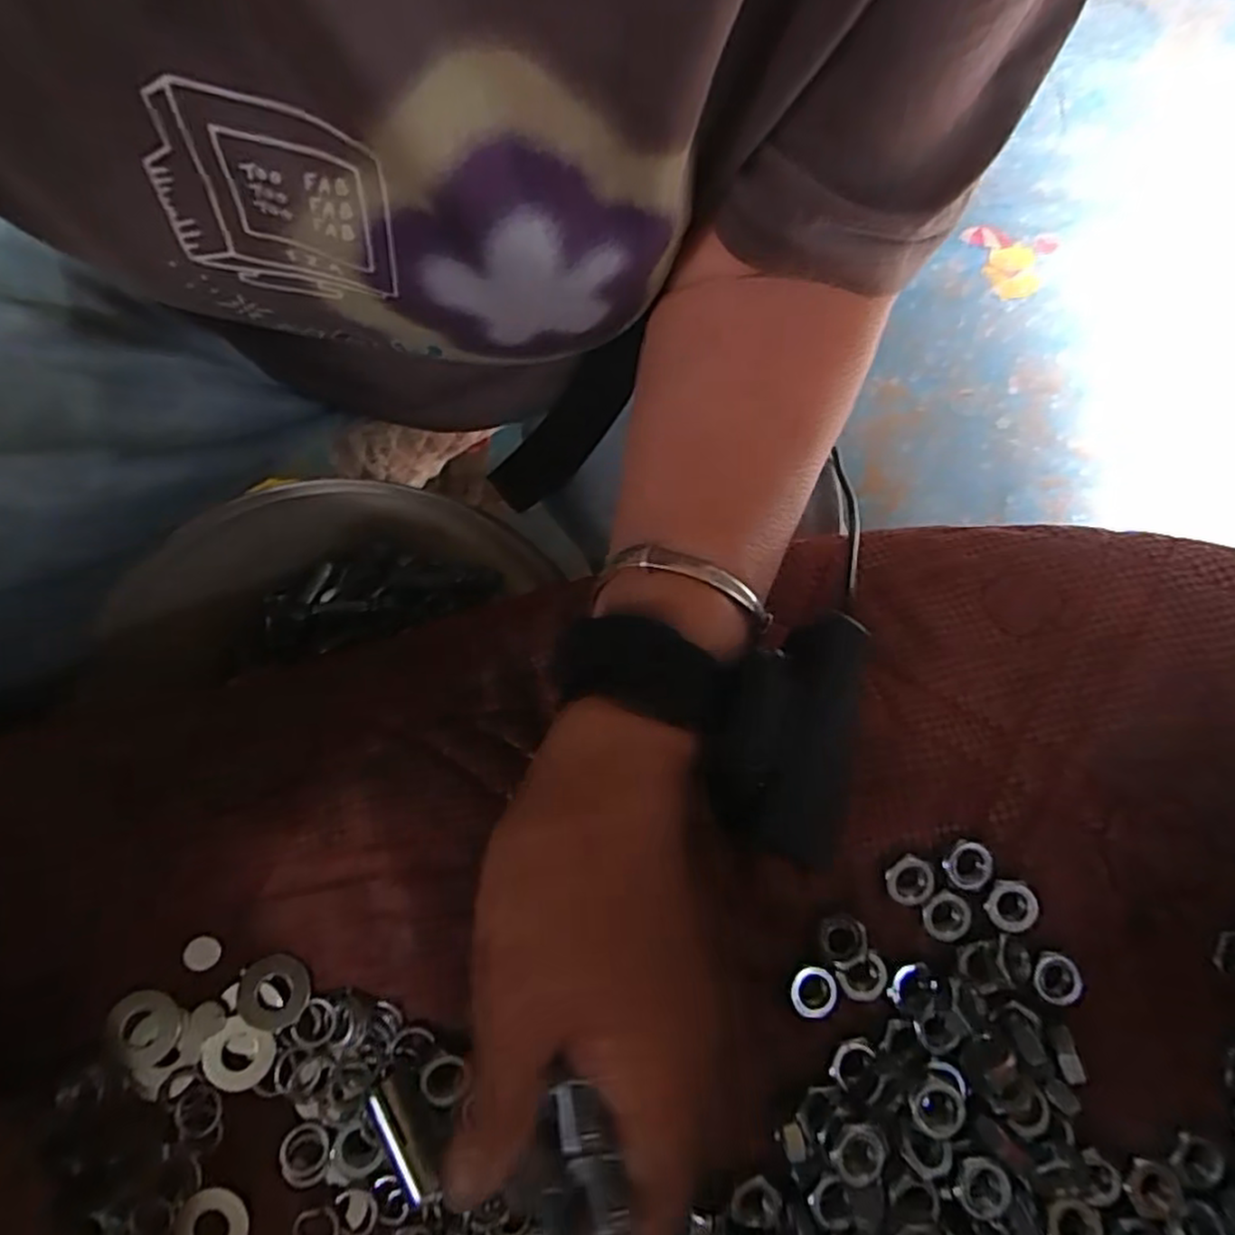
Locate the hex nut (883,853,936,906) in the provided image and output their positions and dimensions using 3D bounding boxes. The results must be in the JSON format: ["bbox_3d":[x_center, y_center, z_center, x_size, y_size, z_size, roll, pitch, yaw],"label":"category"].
[{"bbox_3d":[0.097,0.087,0.230,0.015,0.004,0.015,-39,85,-11],"label":"hex nut"}]

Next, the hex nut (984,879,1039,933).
[{"bbox_3d":[0.130,0.095,0.230,0.017,0.004,0.016,12,79,-3],"label":"hex nut"}]

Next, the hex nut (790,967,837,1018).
[{"bbox_3d":[0.064,0.122,0.228,0.015,0.004,0.015,28,78,1],"label":"hex nut"}]

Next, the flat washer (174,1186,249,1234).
[{"bbox_3d":[-0.119,0.180,0.206,0.021,0.004,0.021,1,79,-5],"label":"flat washer"}]

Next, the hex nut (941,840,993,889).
[{"bbox_3d":[0.116,0.082,0.230,0.015,0.005,0.015,41,79,3],"label":"hex nut"}]

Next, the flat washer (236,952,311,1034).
[{"bbox_3d":[-0.108,0.118,0.220,0.021,0.004,0.021,1,79,-5],"label":"flat washer"}]

